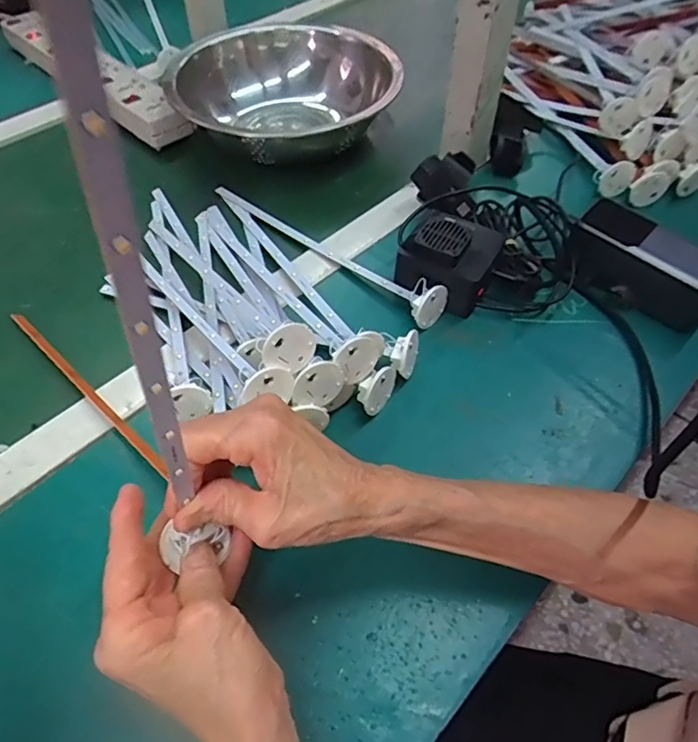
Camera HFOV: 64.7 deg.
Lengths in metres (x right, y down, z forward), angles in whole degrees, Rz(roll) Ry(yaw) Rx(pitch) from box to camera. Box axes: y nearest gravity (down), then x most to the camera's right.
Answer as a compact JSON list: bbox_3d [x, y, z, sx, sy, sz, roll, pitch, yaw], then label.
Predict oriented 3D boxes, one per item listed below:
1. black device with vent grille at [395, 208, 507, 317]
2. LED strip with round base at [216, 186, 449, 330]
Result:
[{"bbox_3d":[0.089,-0.102,0.481,0.074,0.047,0.074,26,57,18],"label":"black device with vent grille"},{"bbox_3d":[-0.032,-0.129,0.522,0.287,0.029,0.037,36,60,24],"label":"LED strip with round base"}]

